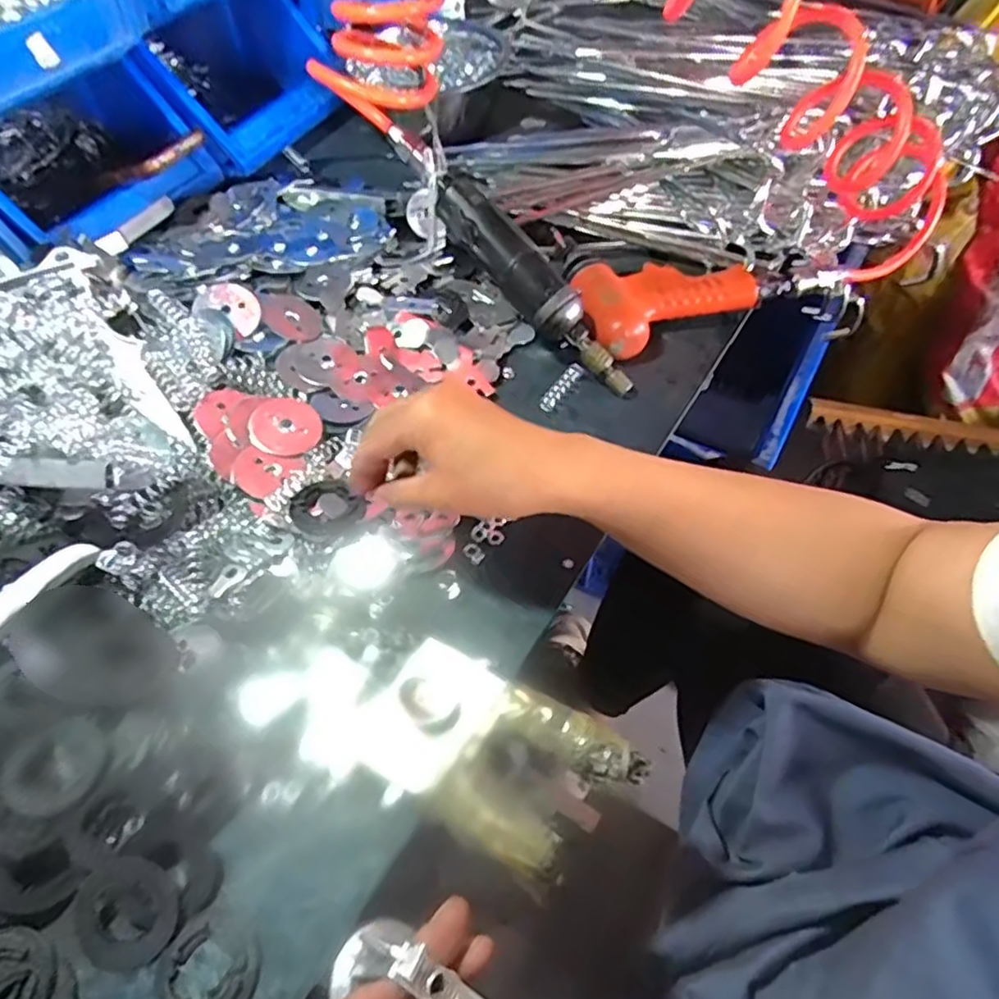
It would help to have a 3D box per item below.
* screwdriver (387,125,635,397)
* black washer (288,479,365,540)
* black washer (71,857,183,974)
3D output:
[{"bbox_3d":[0.009,-0.180,0.497,0.255,0.035,0.043,47,65,-3],"label":"screwdriver"},{"bbox_3d":[-0.113,0.006,0.422,0.039,0.004,0.041,3,70,-8],"label":"black washer"},{"bbox_3d":[-0.178,0.197,0.311,0.050,0.009,0.042,23,59,18],"label":"black washer"}]

